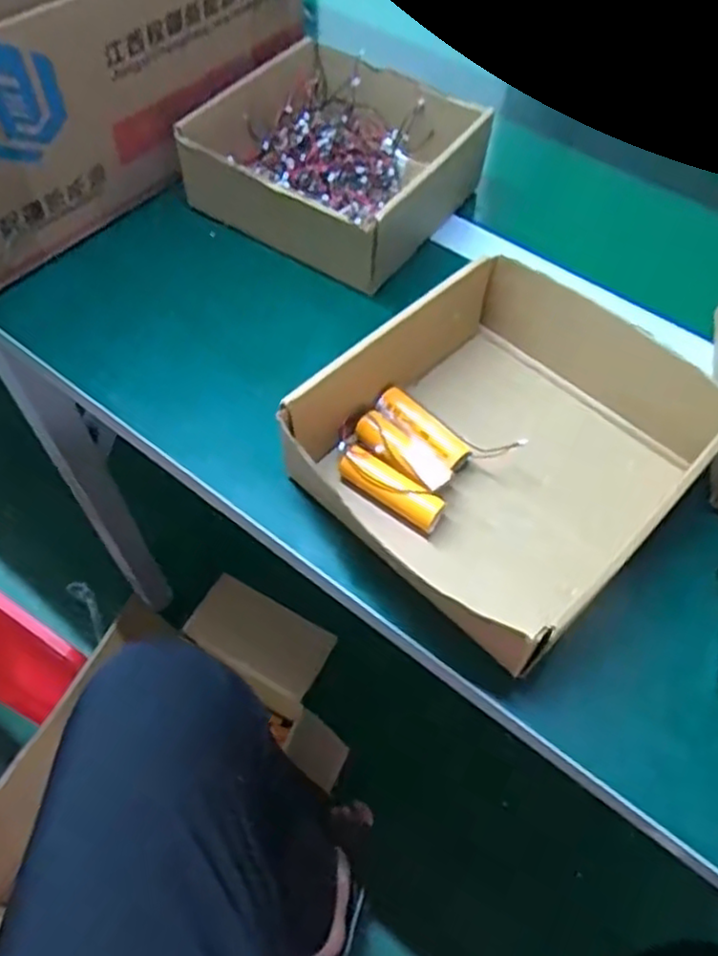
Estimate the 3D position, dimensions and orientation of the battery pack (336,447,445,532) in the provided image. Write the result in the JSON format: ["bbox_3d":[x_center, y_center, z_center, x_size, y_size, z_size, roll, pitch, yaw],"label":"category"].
[{"bbox_3d":[0.020,0.009,0.440,0.069,0.023,0.021,34,62,19],"label":"battery pack"}]

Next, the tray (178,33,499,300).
[{"bbox_3d":[-0.020,-0.270,0.592,0.200,0.069,0.204,29,61,16],"label":"tray"}]

